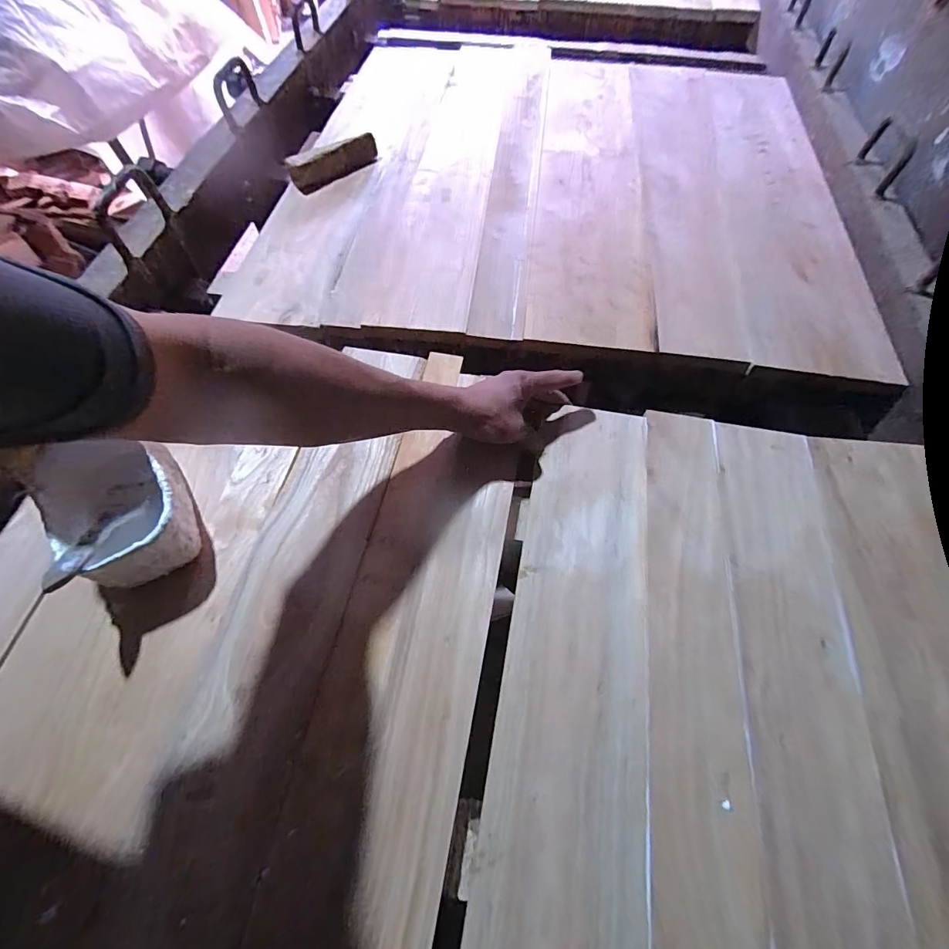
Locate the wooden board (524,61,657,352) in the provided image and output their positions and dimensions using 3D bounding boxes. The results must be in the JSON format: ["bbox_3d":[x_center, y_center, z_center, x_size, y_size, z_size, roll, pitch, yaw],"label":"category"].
[{"bbox_3d":[0.209,-0.564,0.780,0.176,0.014,0.897,6,61,4],"label":"wooden board"}]

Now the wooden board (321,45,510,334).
[{"bbox_3d":[-0.060,-0.620,0.810,0.199,0.020,0.964,5,61,3],"label":"wooden board"}]

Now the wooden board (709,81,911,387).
[{"bbox_3d":[0.530,-0.512,0.758,0.176,0.019,0.898,10,62,6],"label":"wooden board"}]

